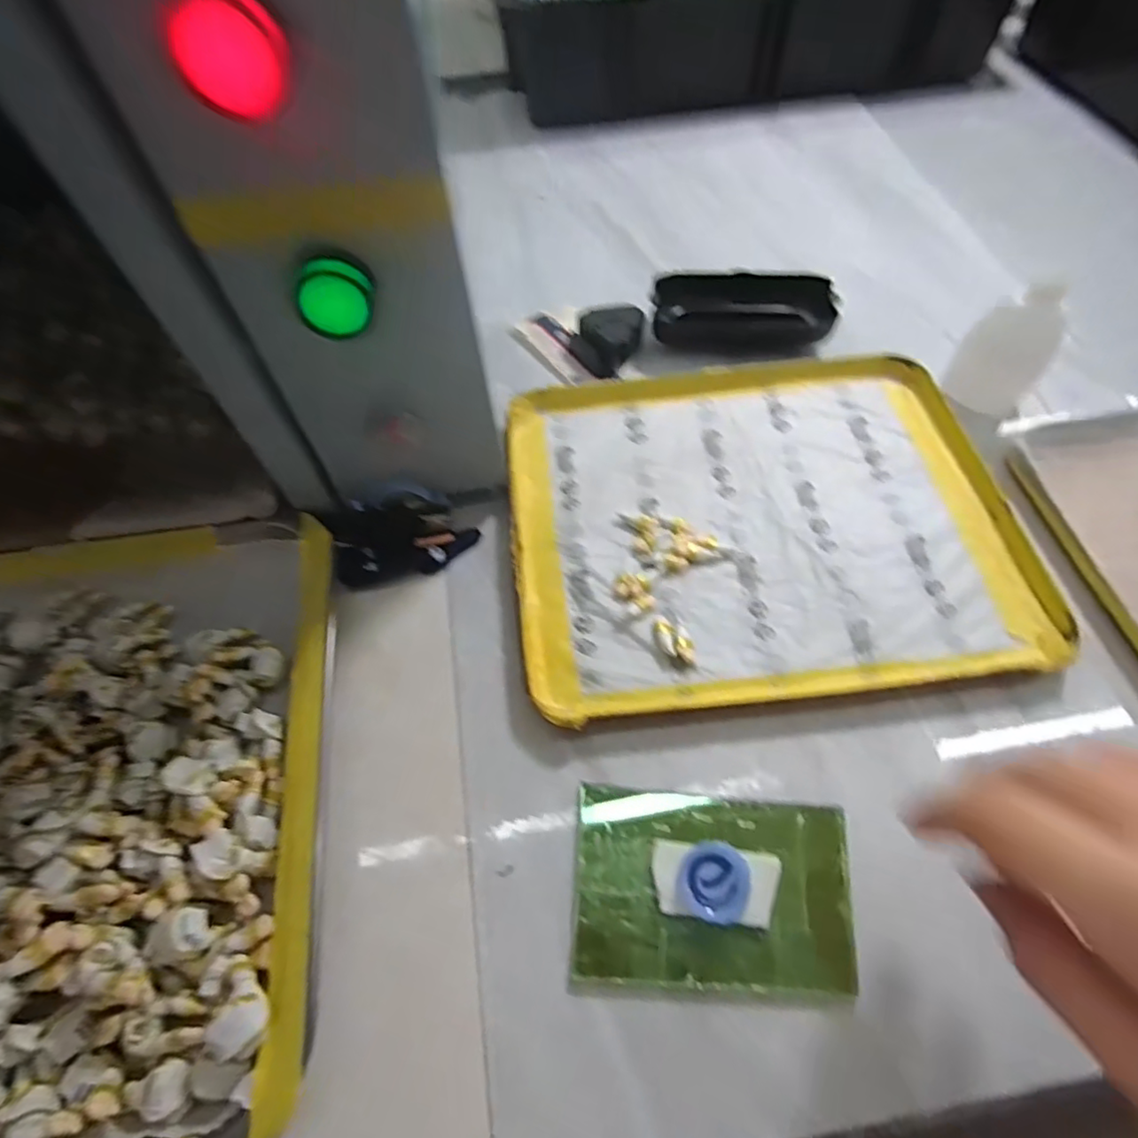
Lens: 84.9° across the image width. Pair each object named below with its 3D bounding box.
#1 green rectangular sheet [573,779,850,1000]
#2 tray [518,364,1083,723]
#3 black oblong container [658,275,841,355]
[{"bbox_3d":[0.055,0.121,0.239,0.102,0.007,0.066,2,59,5],"label":"green rectangular sheet"},{"bbox_3d":[0.096,-0.031,0.324,0.244,0.013,0.201,-7,59,0],"label":"tray"},{"bbox_3d":[0.110,-0.165,0.399,0.107,0.029,0.045,2,59,5],"label":"black oblong container"}]

